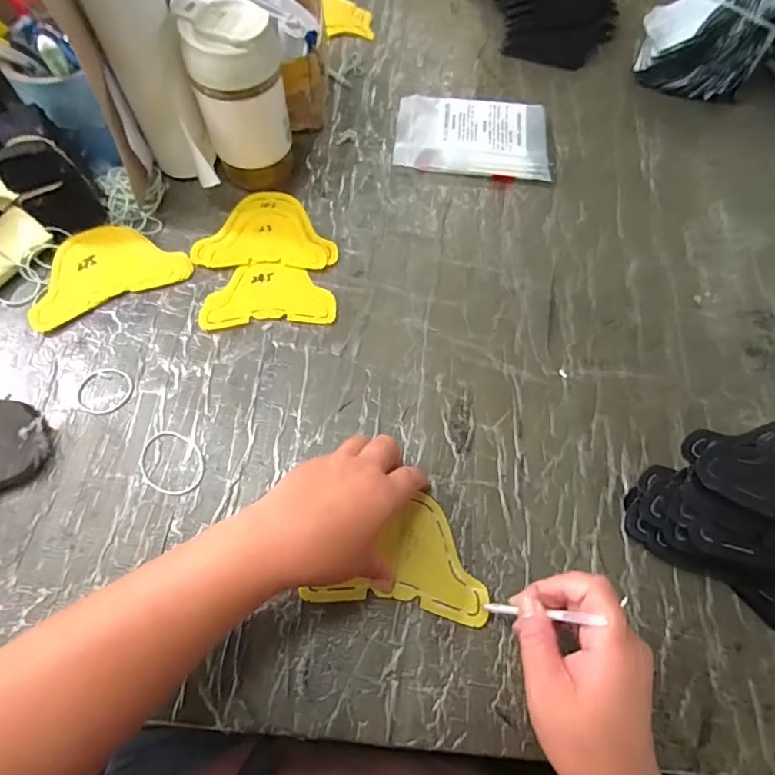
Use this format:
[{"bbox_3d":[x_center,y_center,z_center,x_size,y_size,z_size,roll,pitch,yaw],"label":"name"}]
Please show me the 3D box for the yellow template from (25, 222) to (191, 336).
[{"bbox_3d":[-0.283,-0.121,0.487,0.150,0.015,0.091,-27,68,-12],"label":"yellow template"}]

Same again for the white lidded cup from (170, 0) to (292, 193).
[{"bbox_3d":[-0.139,-0.275,0.477,0.083,0.158,0.071,-17,66,-8],"label":"white lidded cup"}]

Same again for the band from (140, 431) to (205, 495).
[{"bbox_3d":[-0.184,0.064,0.414,0.060,0.004,0.049,22,67,9],"label":"band"}]

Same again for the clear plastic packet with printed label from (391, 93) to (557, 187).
[{"bbox_3d":[0.099,-0.288,0.564,0.174,0.030,0.104,7,65,3],"label":"clear plastic packet with printed label"}]

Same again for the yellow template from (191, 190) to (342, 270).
[{"bbox_3d":[-0.126,-0.168,0.516,0.141,0.006,0.100,0,65,0],"label":"yellow template"}]

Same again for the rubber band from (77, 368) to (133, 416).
[{"bbox_3d":[-0.256,0.003,0.441,0.048,0.004,0.045,0,65,0],"label":"rubber band"}]

